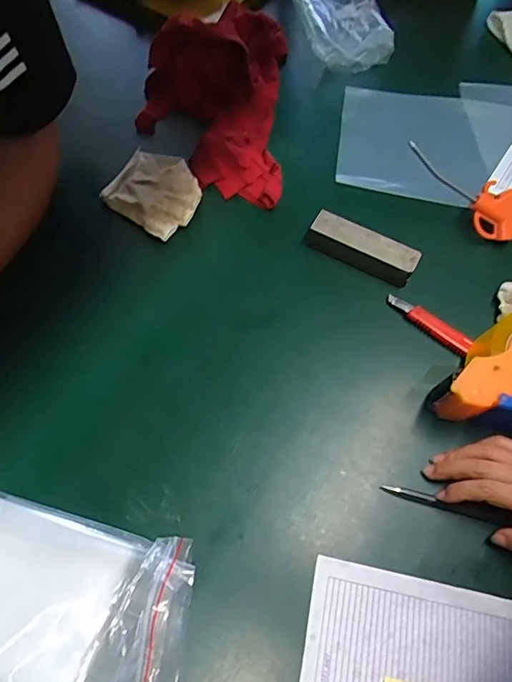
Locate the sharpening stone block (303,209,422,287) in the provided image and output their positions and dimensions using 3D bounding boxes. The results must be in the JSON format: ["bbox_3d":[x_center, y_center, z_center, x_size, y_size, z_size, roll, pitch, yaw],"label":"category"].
[{"bbox_3d":[0.115,-0.102,0.536,0.119,0.036,0.030,27,64,10],"label":"sharpening stone block"}]

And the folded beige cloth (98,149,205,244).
[{"bbox_3d":[-0.116,-0.177,0.575,0.115,0.020,0.102,33,65,13],"label":"folded beige cloth"}]

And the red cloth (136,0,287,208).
[{"bbox_3d":[-0.054,-0.330,0.621,0.185,0.085,0.339,4,62,-2],"label":"red cloth"}]

